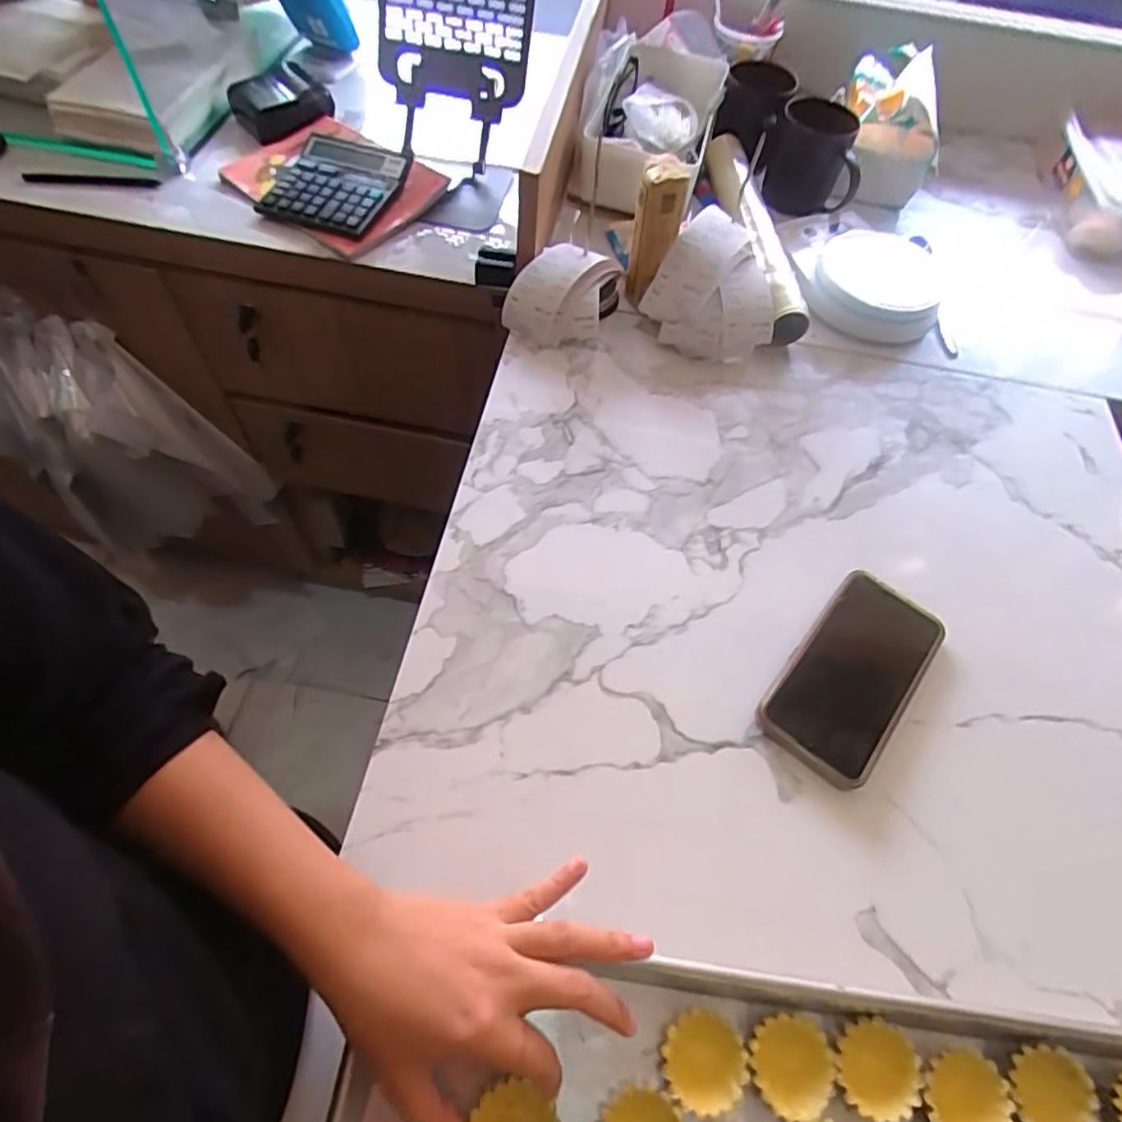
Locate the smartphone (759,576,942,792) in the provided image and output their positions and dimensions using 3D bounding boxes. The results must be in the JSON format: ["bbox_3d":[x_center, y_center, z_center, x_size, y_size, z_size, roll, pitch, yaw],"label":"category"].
[{"bbox_3d":[0.216,0.080,0.463,0.083,0.013,0.160,37,64,16],"label":"smartphone"}]

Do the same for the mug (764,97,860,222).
[{"bbox_3d":[0.288,-0.458,0.722,0.098,0.097,0.092,17,59,6],"label":"mug"}]

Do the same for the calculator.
[{"bbox_3d":[-0.256,-0.429,0.718,0.132,0.038,0.128,24,60,10],"label":"calculator"}]

